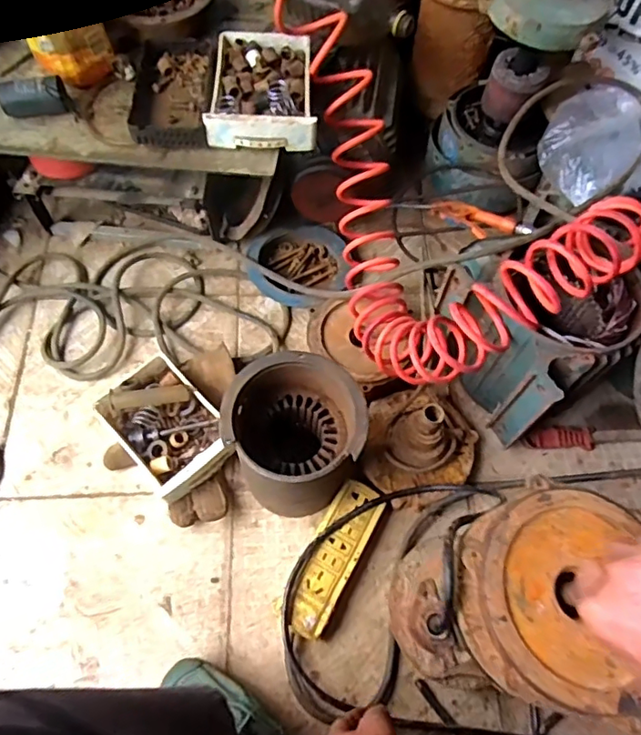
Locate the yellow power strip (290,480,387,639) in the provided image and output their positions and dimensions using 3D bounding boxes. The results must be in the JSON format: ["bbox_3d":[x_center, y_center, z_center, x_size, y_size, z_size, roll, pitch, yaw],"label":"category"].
[{"bbox_3d":[0.016,0.234,0.688,0.060,0.031,0.184,28,66,11],"label":"yellow power strip"}]

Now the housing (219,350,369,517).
[{"bbox_3d":[-0.032,0.086,0.657,0.132,0.195,0.143,1,64,-2],"label":"housing"}]

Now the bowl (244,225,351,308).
[{"bbox_3d":[-0.033,-0.165,0.872,0.149,0.049,0.156,1,64,-2],"label":"bowl"}]

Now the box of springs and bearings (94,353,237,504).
[{"bbox_3d":[-0.203,0.081,0.743,0.119,0.063,0.177,-39,71,-18],"label":"box of springs and bearings"}]

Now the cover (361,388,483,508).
[{"bbox_3d":[0.132,0.086,0.705,0.153,0.123,0.148,-14,66,-9],"label":"cover"}]

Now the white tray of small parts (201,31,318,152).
[{"bbox_3d":[-0.074,-0.358,0.712,0.134,0.040,0.179,-1,64,-2],"label":"white tray of small parts"}]

